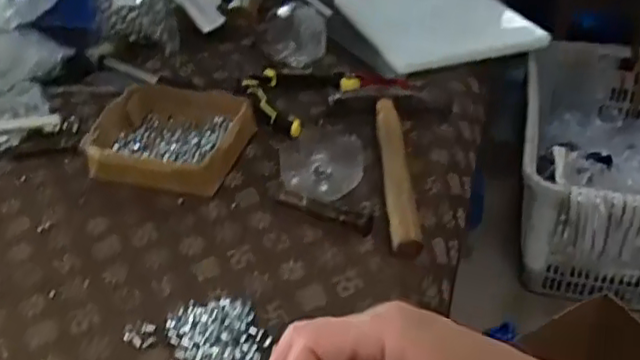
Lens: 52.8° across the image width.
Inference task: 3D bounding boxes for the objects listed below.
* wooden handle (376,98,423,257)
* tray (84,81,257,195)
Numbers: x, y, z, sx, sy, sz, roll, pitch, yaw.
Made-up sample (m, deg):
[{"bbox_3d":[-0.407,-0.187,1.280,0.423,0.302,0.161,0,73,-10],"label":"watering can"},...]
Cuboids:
[{"bbox_3d":[0.071,-0.012,0.605,0.026,0.018,0.217,-1,39,0],"label":"wooden handle"},{"bbox_3d":[-0.145,-0.043,0.632,0.146,0.046,0.117,10,40,13],"label":"tray"}]

